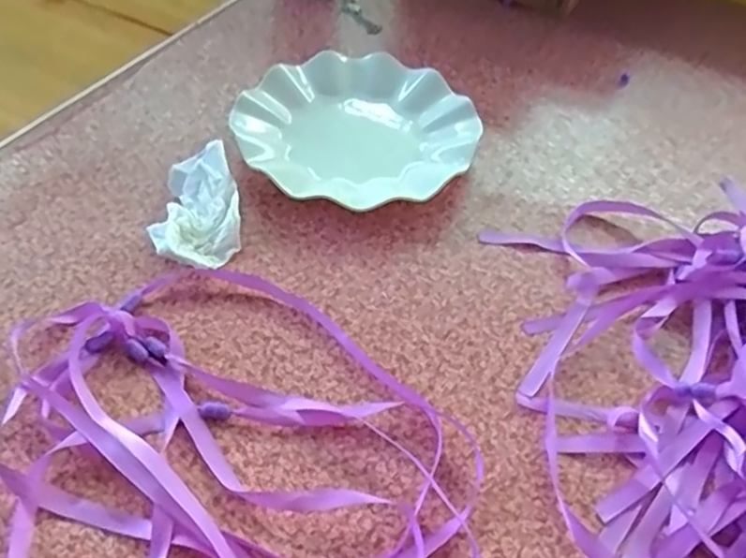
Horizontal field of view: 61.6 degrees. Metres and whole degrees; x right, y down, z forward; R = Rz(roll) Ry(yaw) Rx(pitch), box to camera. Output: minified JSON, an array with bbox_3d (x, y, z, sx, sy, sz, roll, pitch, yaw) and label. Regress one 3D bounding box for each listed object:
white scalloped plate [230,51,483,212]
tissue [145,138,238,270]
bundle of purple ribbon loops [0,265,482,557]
[{"bbox_3d":[-0.014,-0.118,0.506,0.184,0.028,0.184,2,51,-3],"label":"white scalloped plate"},{"bbox_3d":[-0.124,-0.051,0.438,0.057,0.027,0.095,-3,52,-8],"label":"tissue"},{"bbox_3d":[-0.074,0.086,0.332,0.225,0.016,0.252,-19,56,-19],"label":"bundle of purple ribbon loops"}]

